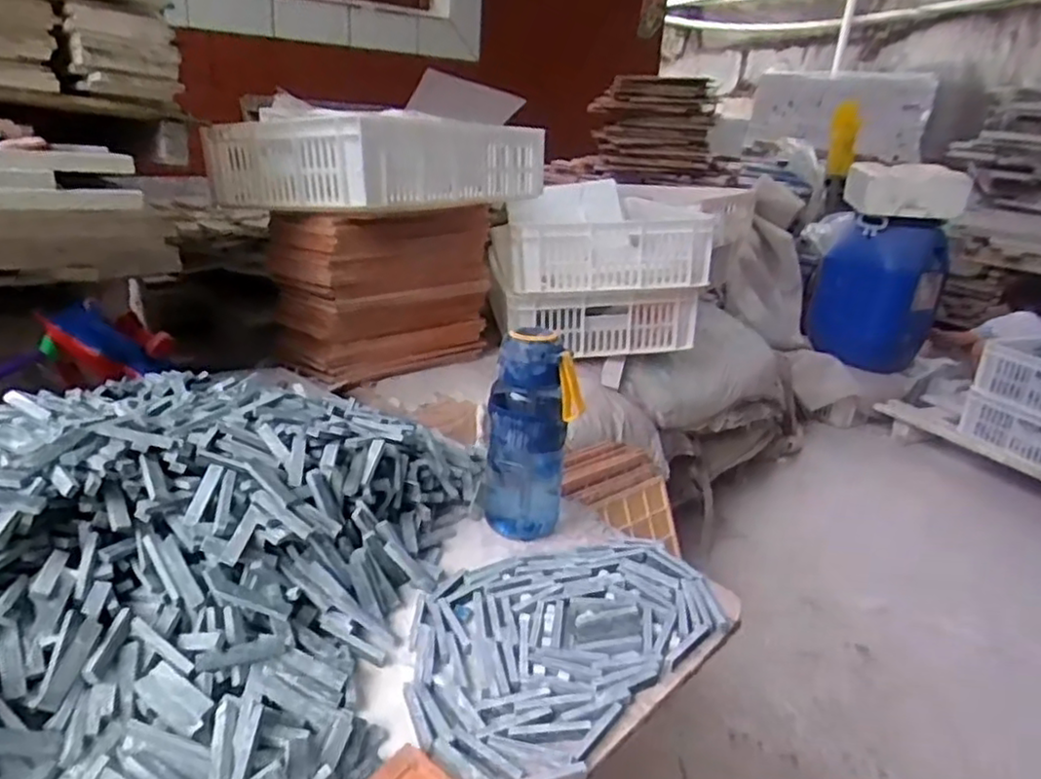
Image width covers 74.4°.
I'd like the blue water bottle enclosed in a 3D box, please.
[{"bbox_3d":[0.011,0.042,0.756,0.091,0.221,0.089,3,21,-4],"label":"blue water bottle"}]

